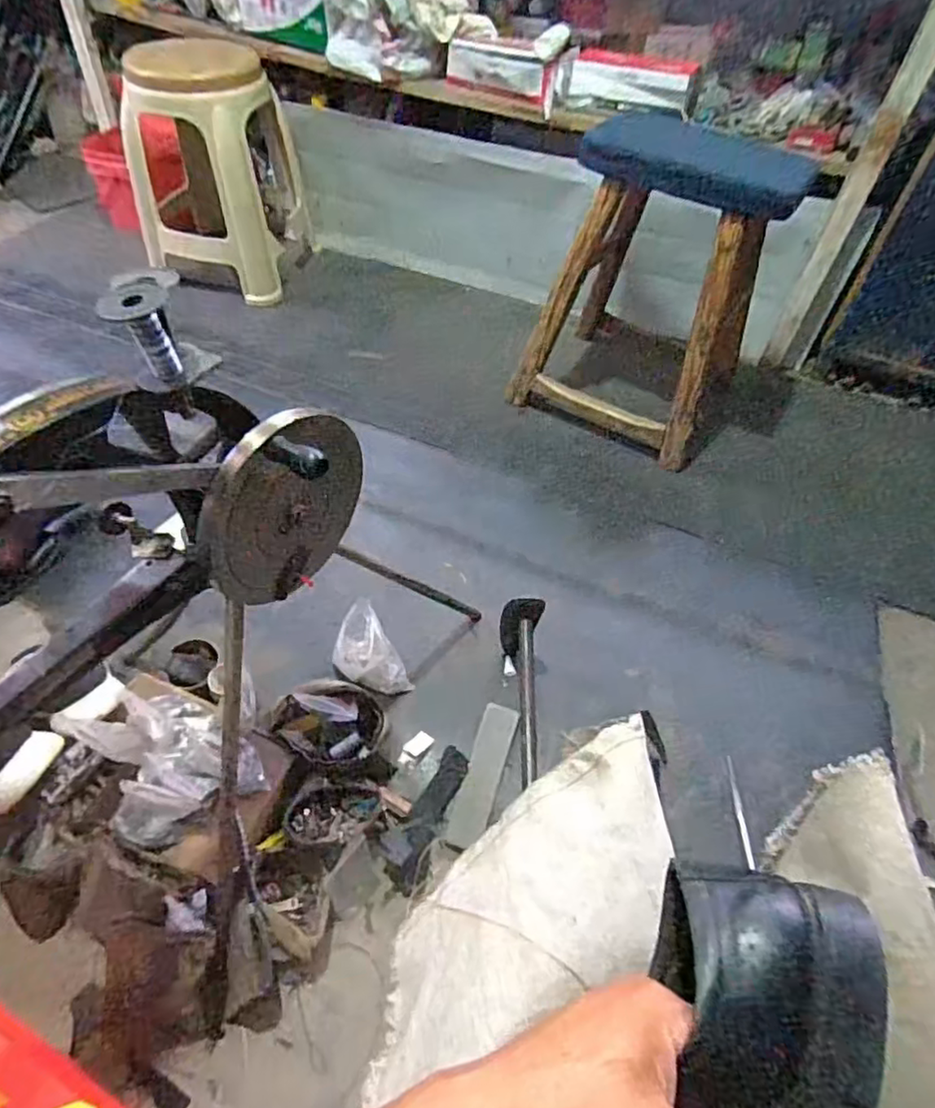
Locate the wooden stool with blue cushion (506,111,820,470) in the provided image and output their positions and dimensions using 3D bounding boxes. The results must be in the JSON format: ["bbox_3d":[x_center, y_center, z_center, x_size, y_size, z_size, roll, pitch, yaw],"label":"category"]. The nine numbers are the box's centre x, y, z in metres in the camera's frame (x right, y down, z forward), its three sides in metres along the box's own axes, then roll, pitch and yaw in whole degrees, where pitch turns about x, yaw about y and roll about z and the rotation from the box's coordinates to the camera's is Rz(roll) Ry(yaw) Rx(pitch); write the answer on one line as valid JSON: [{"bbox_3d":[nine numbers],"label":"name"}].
[{"bbox_3d":[0.342,-0.488,1.193,0.387,0.473,0.303,28,55,18],"label":"wooden stool with blue cushion"}]

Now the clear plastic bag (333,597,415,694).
[{"bbox_3d":[-0.144,0.142,0.906,0.091,0.084,0.118,-21,55,-18],"label":"clear plastic bag"}]

